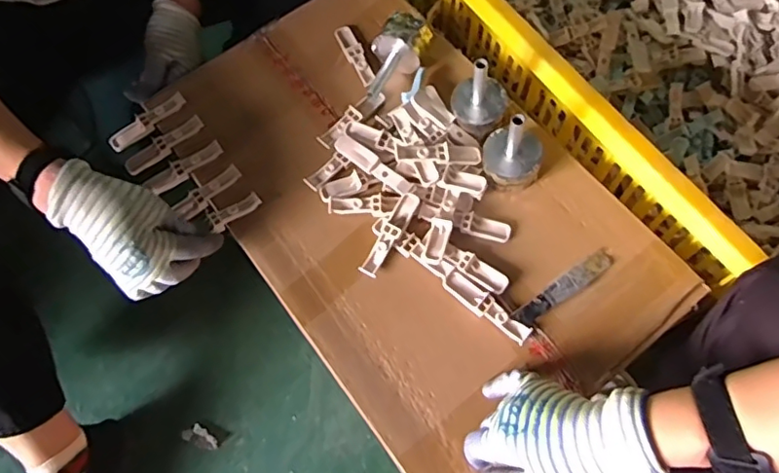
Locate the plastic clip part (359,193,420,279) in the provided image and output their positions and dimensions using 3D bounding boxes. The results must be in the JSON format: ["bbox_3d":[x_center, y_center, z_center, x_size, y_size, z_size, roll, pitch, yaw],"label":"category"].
[{"bbox_3d":[0.001,-0.002,0.594,0.021,0.018,0.100,28,68,11],"label":"plastic clip part"}]

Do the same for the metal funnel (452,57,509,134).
[{"bbox_3d":[0.101,-0.159,0.602,0.061,0.082,0.056,16,66,7],"label":"metal funnel"}]

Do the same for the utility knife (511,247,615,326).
[{"bbox_3d":[0.181,0.051,0.566,0.123,0.006,0.023,-32,70,-15],"label":"utility knife"}]

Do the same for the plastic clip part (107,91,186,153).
[{"bbox_3d":[-0.288,-0.136,0.663,0.099,0.020,0.020,-35,70,-16],"label":"plastic clip part"}]

